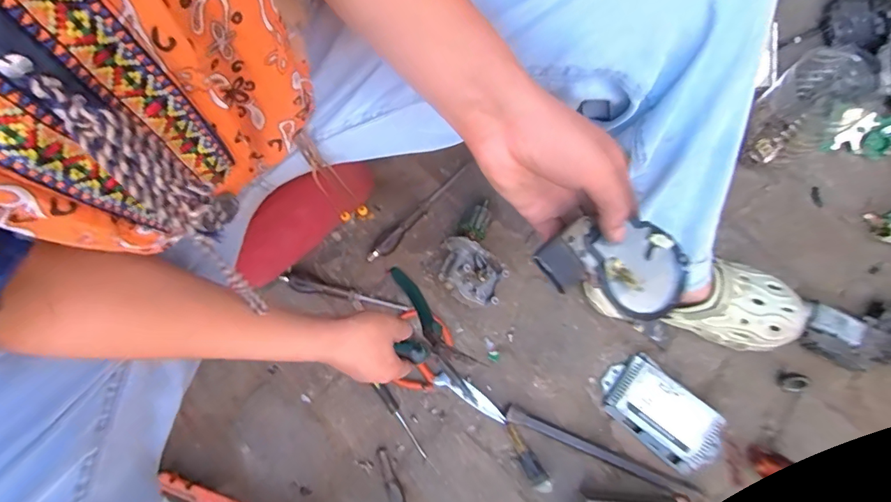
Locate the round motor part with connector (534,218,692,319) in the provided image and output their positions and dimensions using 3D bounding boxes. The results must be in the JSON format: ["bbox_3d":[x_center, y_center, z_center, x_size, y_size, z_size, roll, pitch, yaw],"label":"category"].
[{"bbox_3d":[0.112,0.008,0.324,0.105,0.028,0.061,20,77,-9],"label":"round motor part with connector"}]

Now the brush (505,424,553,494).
[{"bbox_3d":[0.107,0.274,0.620,0.024,0.025,0.090,-30,77,-8],"label":"brush"}]

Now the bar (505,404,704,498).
[{"bbox_3d":[0.202,0.267,0.622,0.254,0.022,0.018,23,76,6],"label":"bar"}]

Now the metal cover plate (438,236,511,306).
[{"bbox_3d":[0.036,0.032,0.672,0.099,0.057,0.081,24,76,6],"label":"metal cover plate"}]

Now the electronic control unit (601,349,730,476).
[{"bbox_3d":[0.285,0.214,0.620,0.156,0.032,0.088,43,79,11],"label":"electronic control unit"}]

